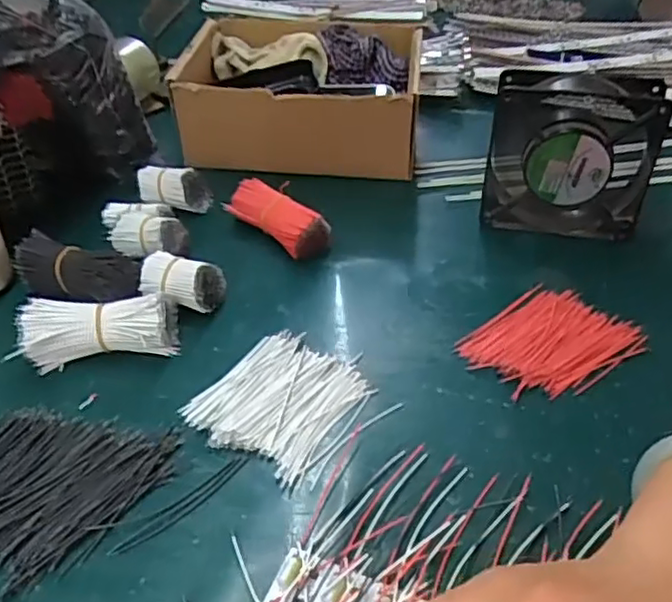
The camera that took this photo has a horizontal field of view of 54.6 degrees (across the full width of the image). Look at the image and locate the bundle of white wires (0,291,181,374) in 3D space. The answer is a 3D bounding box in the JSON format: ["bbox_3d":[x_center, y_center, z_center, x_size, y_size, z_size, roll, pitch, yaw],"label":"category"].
[{"bbox_3d":[-0.152,0.018,0.415,0.098,0.035,0.039,-10,40,-12],"label":"bundle of white wires"}]

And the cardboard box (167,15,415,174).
[{"bbox_3d":[-0.028,-0.195,0.623,0.211,0.092,0.171,5,39,6],"label":"cardboard box"}]

